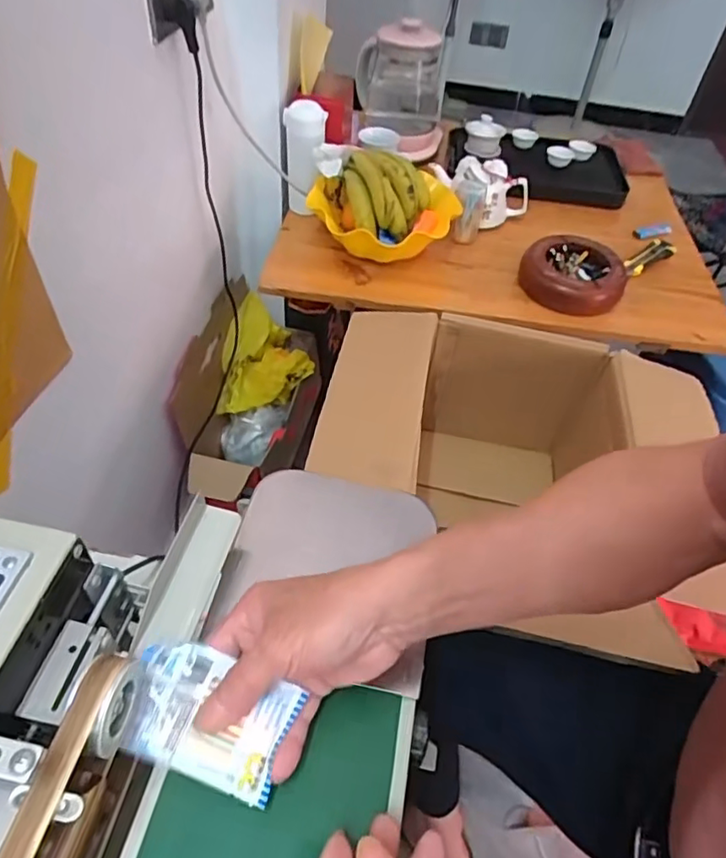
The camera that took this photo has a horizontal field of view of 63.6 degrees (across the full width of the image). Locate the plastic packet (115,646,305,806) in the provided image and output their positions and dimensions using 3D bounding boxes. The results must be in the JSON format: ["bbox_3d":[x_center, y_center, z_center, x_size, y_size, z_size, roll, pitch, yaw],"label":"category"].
[{"bbox_3d":[-0.092,0.169,0.345,0.096,0.008,0.063,24,66,-1],"label":"plastic packet"}]

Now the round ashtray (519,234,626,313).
[{"bbox_3d":[0.350,-0.262,0.968,0.163,0.048,0.155,23,50,14],"label":"round ashtray"}]

